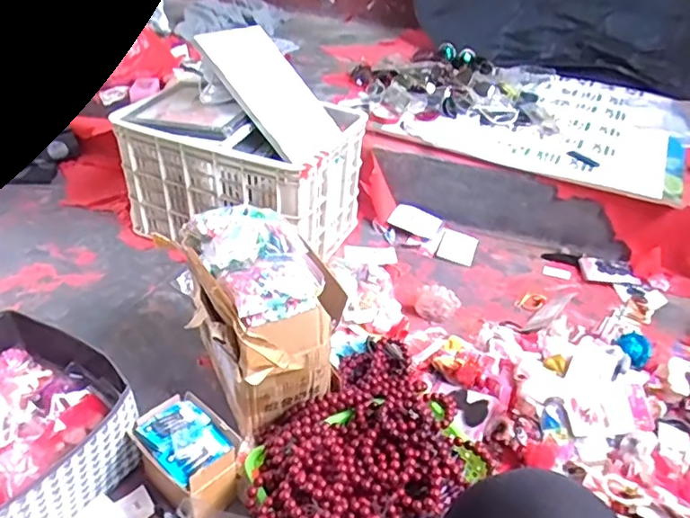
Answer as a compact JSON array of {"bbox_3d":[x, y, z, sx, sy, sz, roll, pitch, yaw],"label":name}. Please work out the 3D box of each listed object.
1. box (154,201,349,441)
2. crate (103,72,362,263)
[{"bbox_3d":[-0.146,0.107,0.947,0.189,0.318,0.245,-26,46,-35],"label":"box"},{"bbox_3d":[-0.242,-0.206,1.405,0.493,0.309,0.350,17,38,17],"label":"crate"}]

